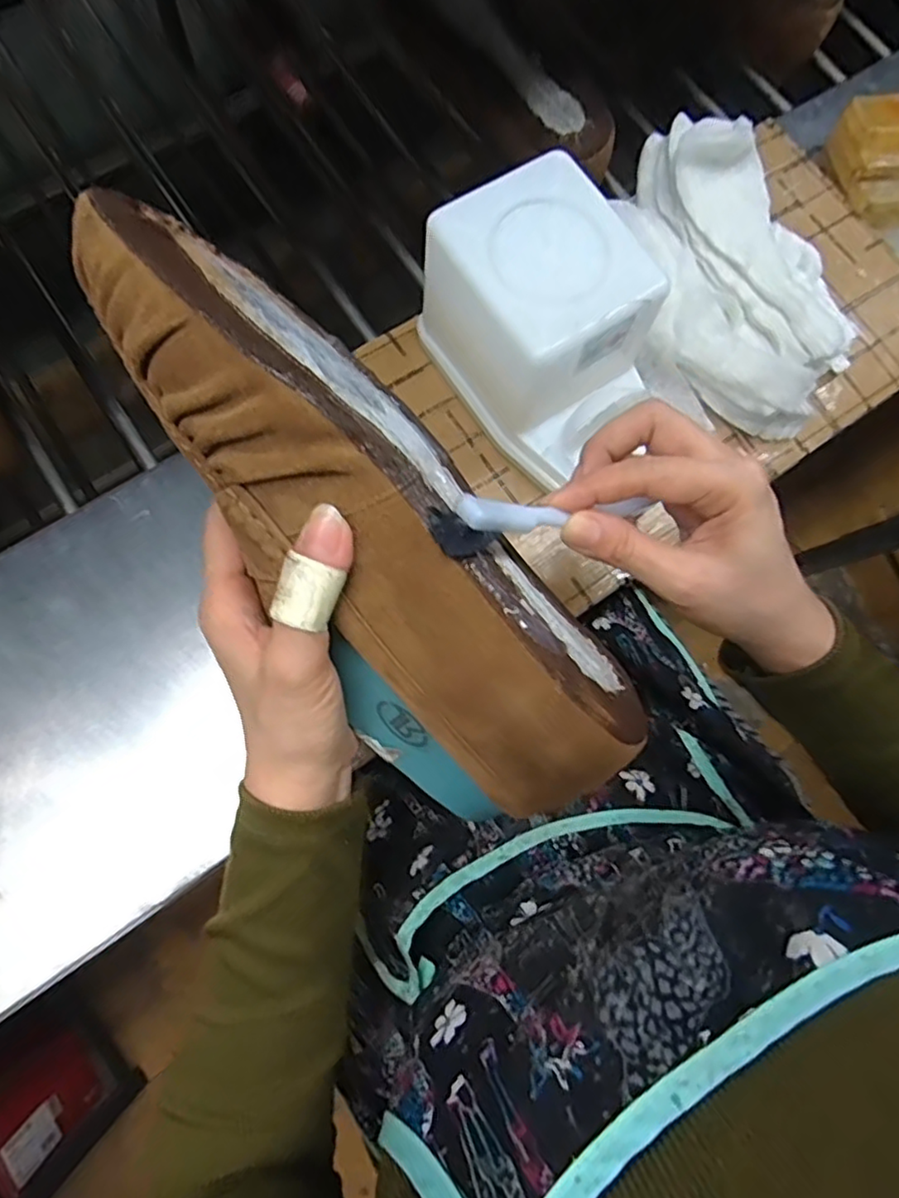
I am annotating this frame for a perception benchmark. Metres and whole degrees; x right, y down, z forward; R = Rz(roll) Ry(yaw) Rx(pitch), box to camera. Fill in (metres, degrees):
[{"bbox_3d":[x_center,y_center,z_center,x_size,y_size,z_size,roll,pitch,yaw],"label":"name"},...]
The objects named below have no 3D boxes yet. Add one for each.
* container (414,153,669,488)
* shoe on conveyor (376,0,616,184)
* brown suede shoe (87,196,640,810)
[{"bbox_3d":[0.055,-0.164,0.385,0.100,0.101,0.130,-33,81,-10],"label":"container"},{"bbox_3d":[0.035,-0.443,0.514,0.089,0.086,0.256,-34,82,-10],"label":"shoe on conveyor"},{"bbox_3d":[-0.032,-0.032,0.243,0.093,0.063,0.265,-39,98,-11],"label":"brown suede shoe"}]

